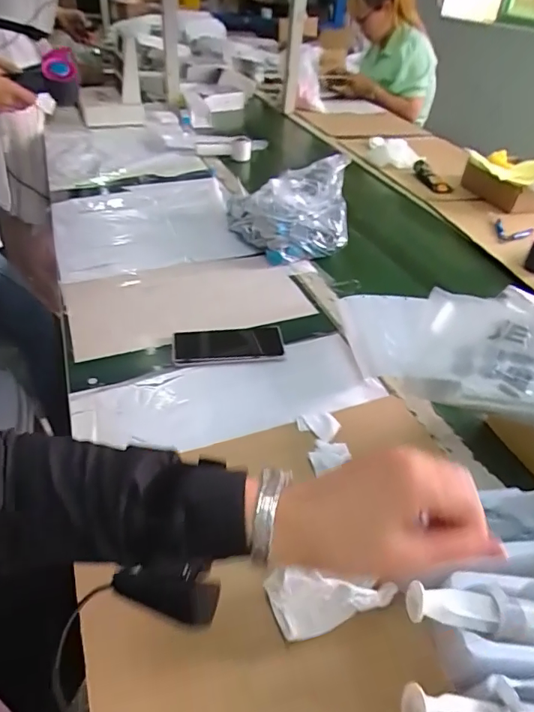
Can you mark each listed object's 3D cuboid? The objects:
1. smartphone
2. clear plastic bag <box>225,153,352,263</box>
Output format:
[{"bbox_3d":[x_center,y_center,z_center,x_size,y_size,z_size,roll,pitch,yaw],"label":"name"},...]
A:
[{"bbox_3d":[-0.056,-0.015,0.693,0.162,0.010,0.072,-6,40,-11],"label":"smartphone"},{"bbox_3d":[0.041,-0.279,0.914,0.236,0.140,0.181,1,40,-3],"label":"clear plastic bag"}]

